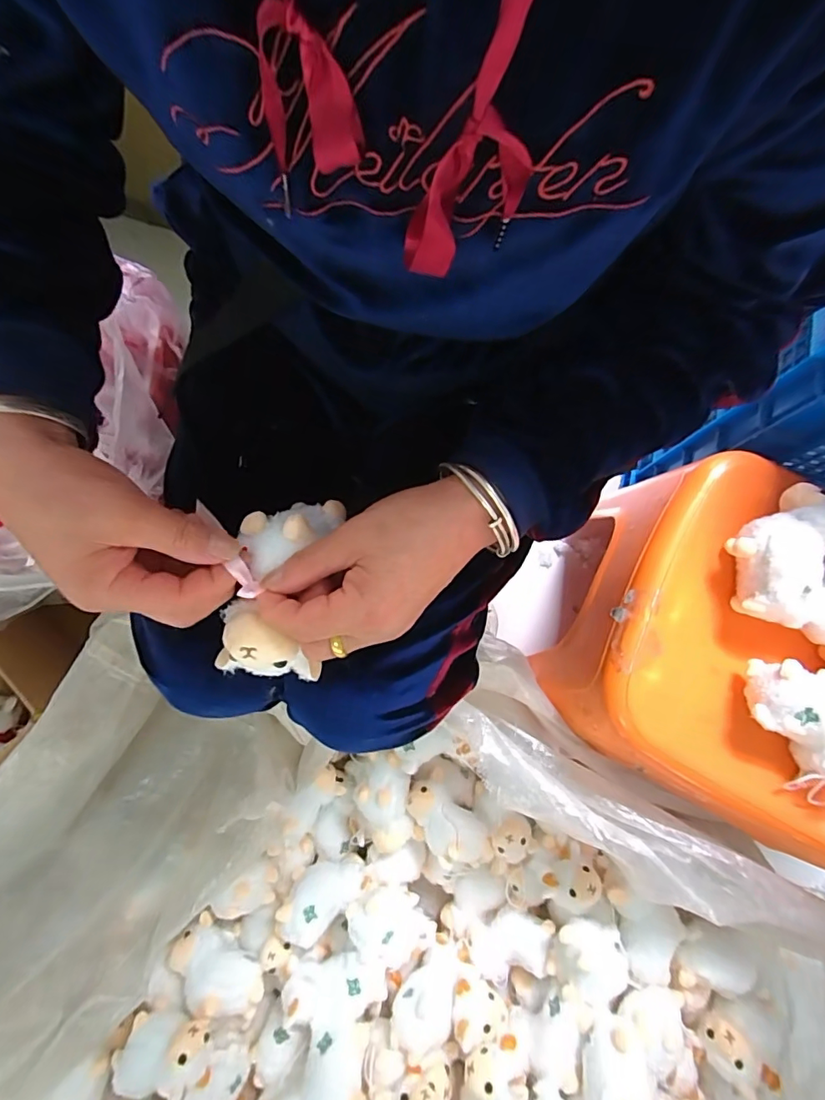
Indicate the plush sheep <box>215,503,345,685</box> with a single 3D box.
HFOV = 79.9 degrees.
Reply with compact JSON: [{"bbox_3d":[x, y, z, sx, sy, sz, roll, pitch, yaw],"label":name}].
[{"bbox_3d":[-0.082,0.018,0.311,0.062,0.048,0.120,11,79,1],"label":"plush sheep"}]

